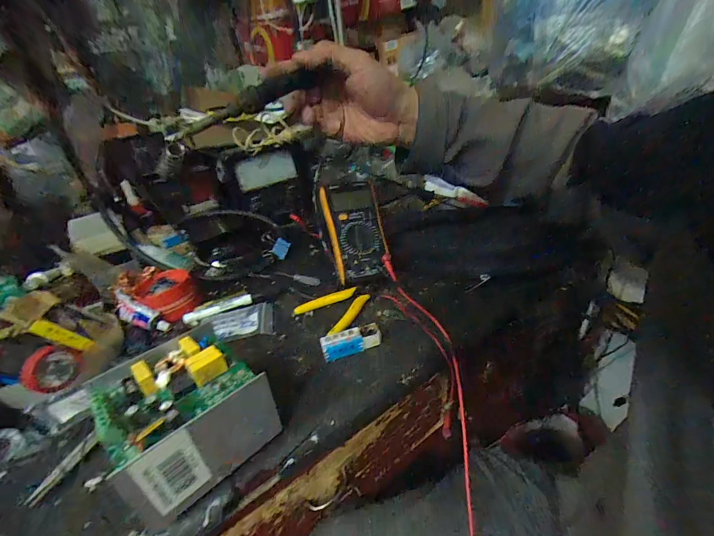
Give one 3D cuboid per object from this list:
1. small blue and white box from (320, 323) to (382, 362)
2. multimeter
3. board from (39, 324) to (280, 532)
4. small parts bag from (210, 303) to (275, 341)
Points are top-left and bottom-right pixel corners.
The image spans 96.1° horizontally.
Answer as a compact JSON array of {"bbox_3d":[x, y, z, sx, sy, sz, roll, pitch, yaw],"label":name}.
[{"bbox_3d":[-0.007,0.086,0.373,0.068,0.020,0.023,-15,32,-12],"label":"small blue and white box"},{"bbox_3d":[-0.008,-0.059,0.490,0.095,0.048,0.165,-10,67,-3],"label":"multimeter"},{"bbox_3d":[-0.147,0.123,0.275,0.120,0.088,0.124,22,42,39],"label":"board"},{"bbox_3d":[-0.157,0.073,0.442,0.081,0.004,0.068,-13,32,-9],"label":"small parts bag"}]

